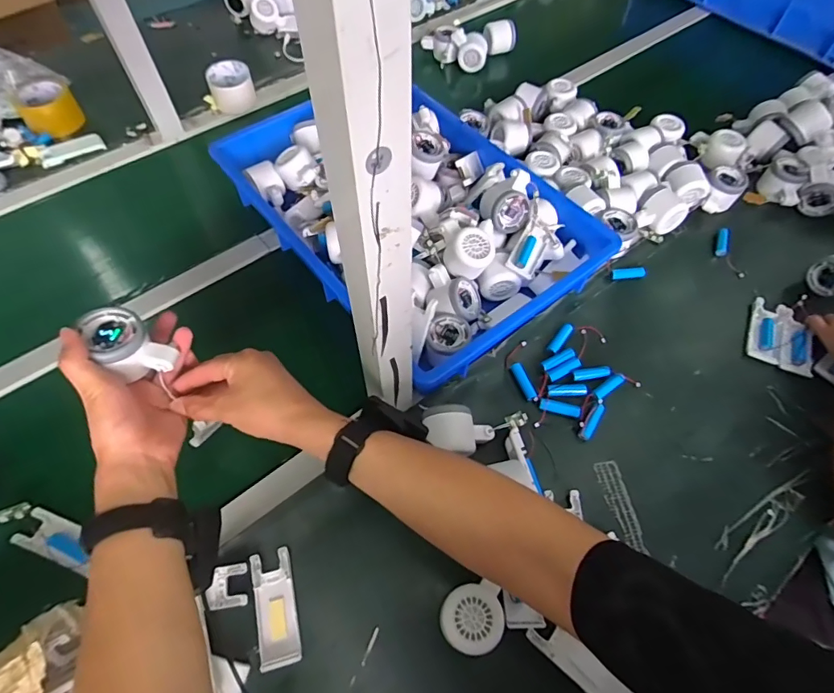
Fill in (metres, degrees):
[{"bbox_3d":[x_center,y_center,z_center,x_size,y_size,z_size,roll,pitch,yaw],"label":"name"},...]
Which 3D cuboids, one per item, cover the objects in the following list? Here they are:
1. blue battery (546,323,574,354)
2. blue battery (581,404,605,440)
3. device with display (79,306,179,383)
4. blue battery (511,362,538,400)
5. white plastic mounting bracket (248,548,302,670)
[{"bbox_3d":[0.195,-0.012,0.634,0.017,0.013,0.050,33,65,18],"label":"blue battery"},{"bbox_3d":[0.217,0.093,0.575,0.014,0.011,0.046,30,87,16],"label":"blue battery"},{"bbox_3d":[-0.268,0.000,0.435,0.072,0.045,0.048,35,65,18],"label":"device with display"},{"bbox_3d":[0.138,0.044,0.602,0.014,0.012,0.051,-20,62,-12],"label":"blue battery"},{"bbox_3d":[-0.144,0.265,0.476,0.038,0.013,0.104,-13,61,-8],"label":"white plastic mounting bracket"}]

